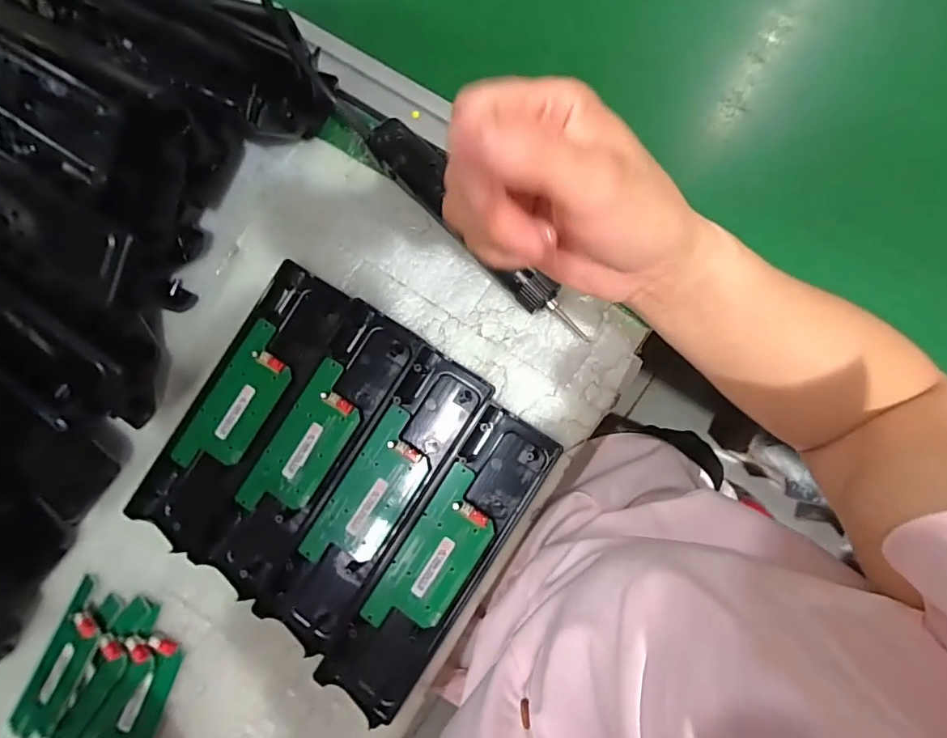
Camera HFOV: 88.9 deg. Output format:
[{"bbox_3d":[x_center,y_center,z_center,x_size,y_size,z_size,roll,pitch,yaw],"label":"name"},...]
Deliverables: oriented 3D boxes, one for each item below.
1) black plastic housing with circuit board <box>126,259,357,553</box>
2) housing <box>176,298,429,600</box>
[{"bbox_3d":[-0.193,0.028,0.397,0.069,0.015,0.243,32,88,9],"label":"black plastic housing with circuit board"},{"bbox_3d":[-0.135,0.061,0.388,0.075,0.016,0.243,34,83,7],"label":"housing"}]

